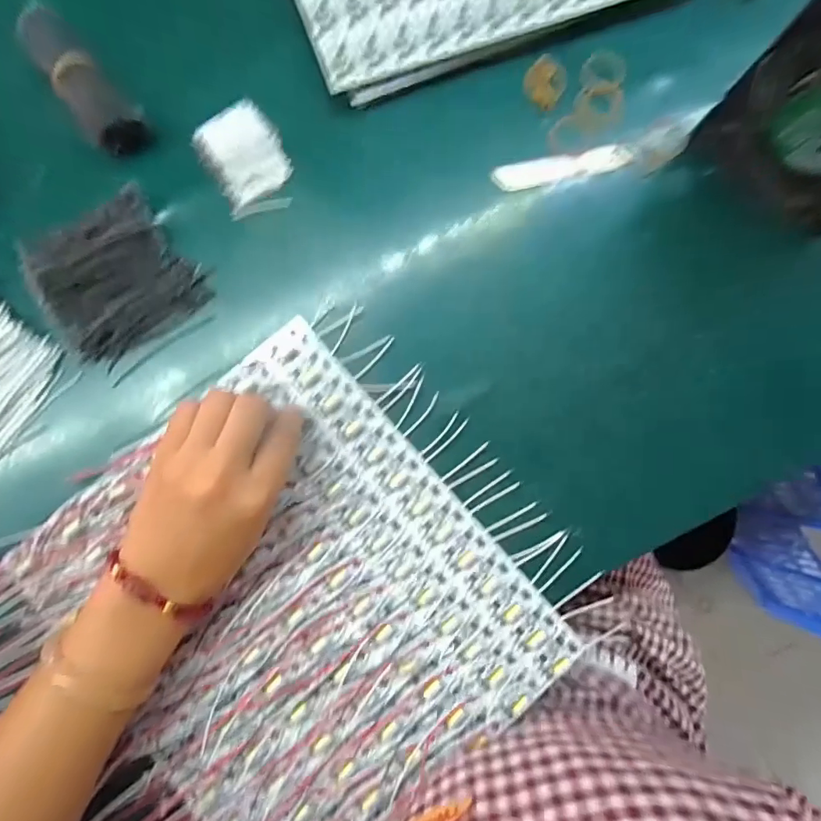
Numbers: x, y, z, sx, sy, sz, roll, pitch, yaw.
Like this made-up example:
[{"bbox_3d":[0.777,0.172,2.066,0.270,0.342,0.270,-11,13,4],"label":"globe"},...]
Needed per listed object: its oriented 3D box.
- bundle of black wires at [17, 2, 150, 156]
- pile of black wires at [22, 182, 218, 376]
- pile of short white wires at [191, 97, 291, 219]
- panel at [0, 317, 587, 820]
[{"bbox_3d":[-0.228,-0.225,0.332,0.039,0.034,0.109,-41,89,-5],"label":"bundle of black wires"},{"bbox_3d":[-0.199,-0.088,0.322,0.097,0.022,0.089,-40,89,-5],"label":"pile of black wires"},{"bbox_3d":[-0.114,-0.173,0.336,0.051,0.025,0.069,-27,88,-4],"label":"pile of short white wires"},{"bbox_3d":[-0.094,0.141,0.306,0.302,0.010,0.285,-40,86,-8],"label":"panel"}]

